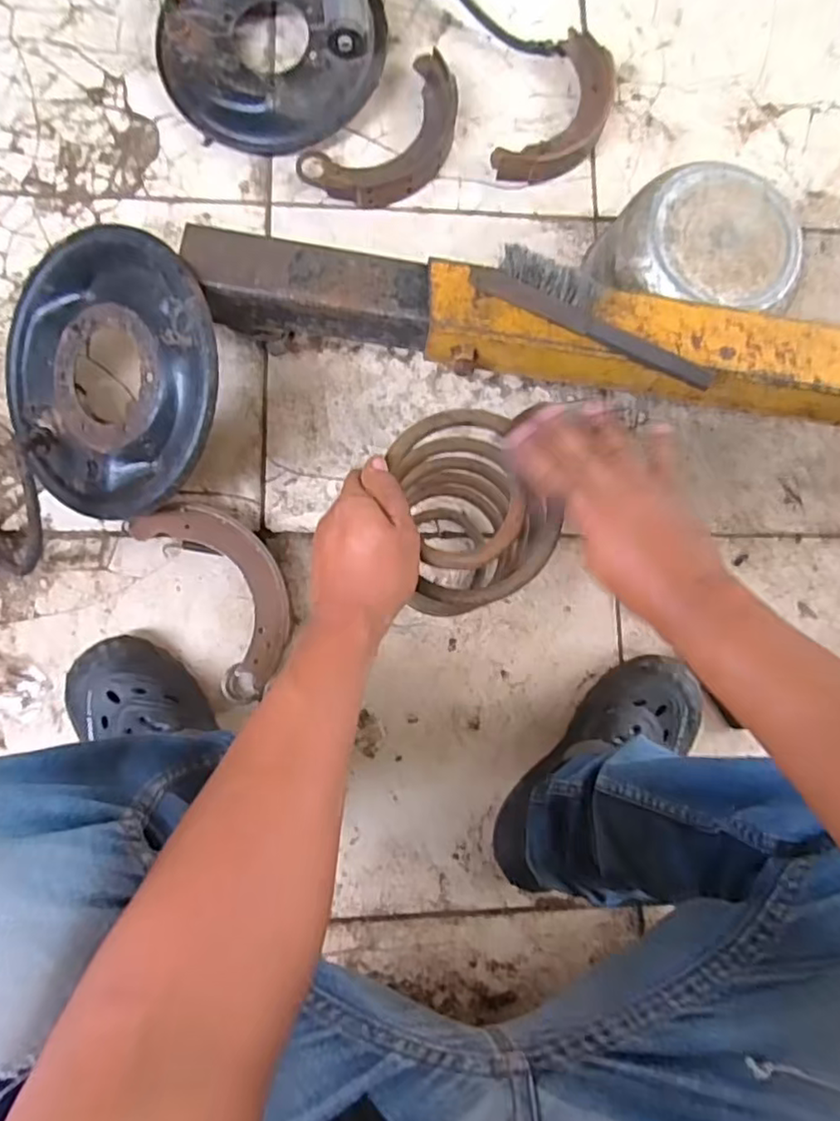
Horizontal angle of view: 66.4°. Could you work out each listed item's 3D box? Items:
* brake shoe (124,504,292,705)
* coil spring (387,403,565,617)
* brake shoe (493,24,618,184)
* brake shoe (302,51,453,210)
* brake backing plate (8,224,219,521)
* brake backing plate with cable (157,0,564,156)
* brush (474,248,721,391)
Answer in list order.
[{"bbox_3d":[-0.207,0.032,0.697,0.112,0.031,0.223,-31,87,-7],"label":"brake shoe"},{"bbox_3d":[0.035,-0.031,0.517,0.100,0.188,0.131,-16,86,-6],"label":"coil spring"},{"bbox_3d":[0.183,-0.555,0.805,0.097,0.029,0.222,31,83,-1],"label":"brake shoe"},{"bbox_3d":[-0.033,-0.511,0.786,0.224,0.032,0.123,-41,89,-7],"label":"brake shoe"},{"bbox_3d":[-0.304,-0.185,0.634,0.265,0.032,0.257,3,97,23],"label":"brake backing plate"},{"bbox_3d":[-0.085,-0.650,0.766,0.459,0.082,0.253,-21,86,-6],"label":"brake backing plate with cable"},{"bbox_3d":[0.163,-0.223,0.583,0.234,0.033,0.037,24,80,-2],"label":"brush"}]

